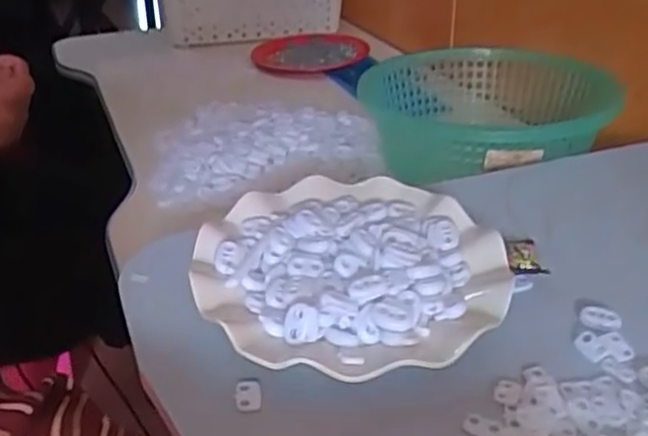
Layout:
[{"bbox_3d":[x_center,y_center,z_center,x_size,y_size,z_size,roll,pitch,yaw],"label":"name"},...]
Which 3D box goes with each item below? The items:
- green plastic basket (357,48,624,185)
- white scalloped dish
[{"bbox_3d":[0.147,-0.091,0.674,0.194,0.085,0.208,-2,30,-3],"label":"green plastic basket"},{"bbox_3d":[0.015,0.027,0.422,0.170,0.026,0.176,0,30,0],"label":"white scalloped dish"}]

